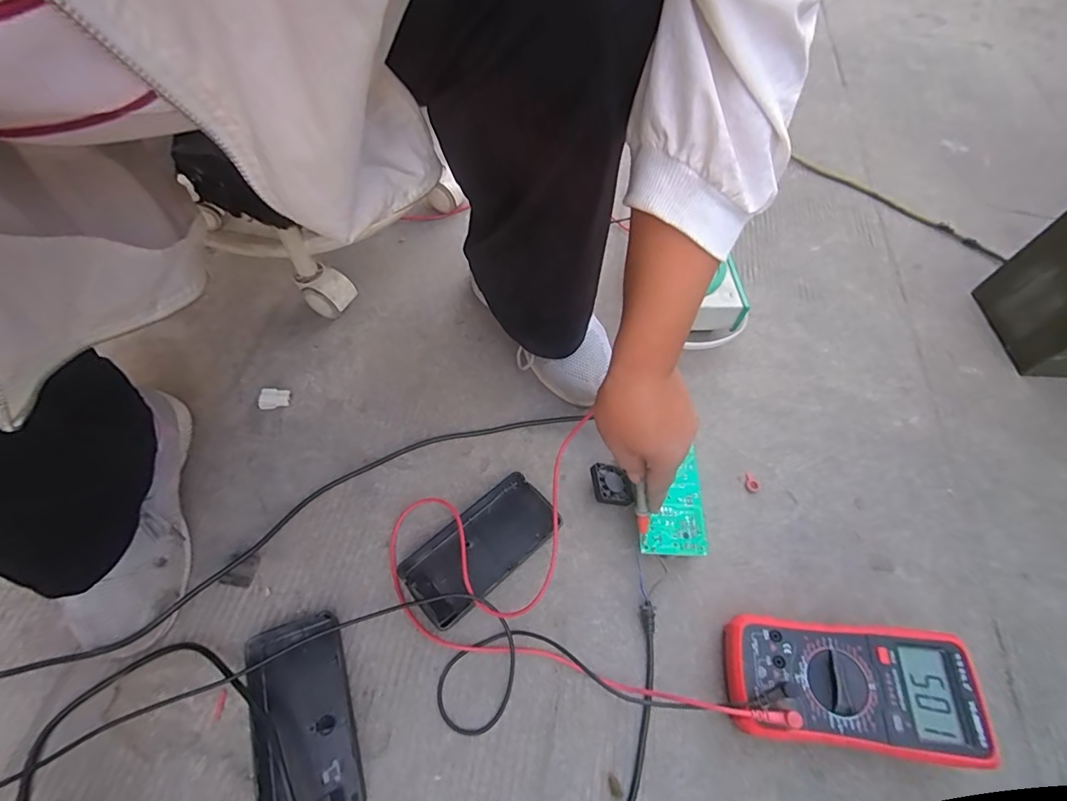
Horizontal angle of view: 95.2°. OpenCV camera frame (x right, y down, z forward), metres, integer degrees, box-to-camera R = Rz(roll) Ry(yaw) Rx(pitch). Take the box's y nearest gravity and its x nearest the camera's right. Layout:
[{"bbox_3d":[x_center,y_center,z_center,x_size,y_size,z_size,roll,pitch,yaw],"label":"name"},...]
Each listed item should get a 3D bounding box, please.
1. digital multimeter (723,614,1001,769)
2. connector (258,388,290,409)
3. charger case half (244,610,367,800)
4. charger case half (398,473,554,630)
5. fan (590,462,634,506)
[{"bbox_3d":[0.253,0.230,0.401,0.186,0.055,0.094,8,60,0],"label":"digital multimeter"},{"bbox_3d":[-0.280,-0.001,0.527,0.028,0.012,0.024,-3,60,-6],"label":"connector"},{"bbox_3d":[-0.181,0.251,0.382,0.072,0.022,0.143,-16,62,-13],"label":"charger case half"},{"bbox_3d":[-0.049,0.136,0.456,0.143,0.022,0.073,-37,69,-23],"label":"charger case half"},{"bbox_3d":[0.076,0.083,0.487,0.037,0.009,0.043,2,55,-22],"label":"fan"}]

